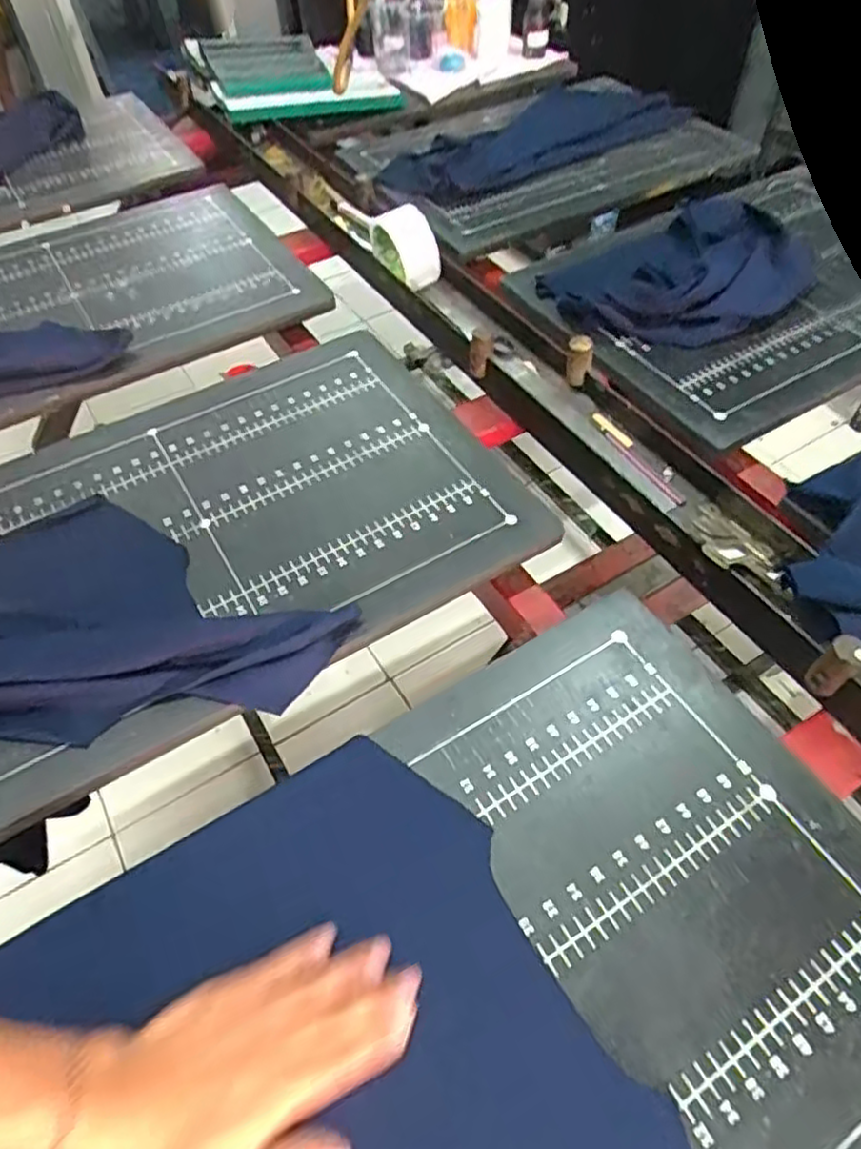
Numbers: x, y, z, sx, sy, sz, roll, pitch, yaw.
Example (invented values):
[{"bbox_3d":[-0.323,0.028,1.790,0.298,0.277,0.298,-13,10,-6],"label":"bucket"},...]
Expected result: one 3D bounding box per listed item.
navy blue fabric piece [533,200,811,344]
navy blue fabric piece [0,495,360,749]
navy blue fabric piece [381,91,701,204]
[{"bbox_3d":[0.333,-0.385,0.879,0.365,0.061,0.222,-22,56,-15],"label":"navy blue fabric piece"},{"bbox_3d":[-0.306,0.051,0.584,0.397,0.027,0.273,24,57,18],"label":"navy blue fabric piece"},{"bbox_3d":[0.160,-0.736,1.159,0.621,0.035,0.253,-31,58,-21],"label":"navy blue fabric piece"}]

